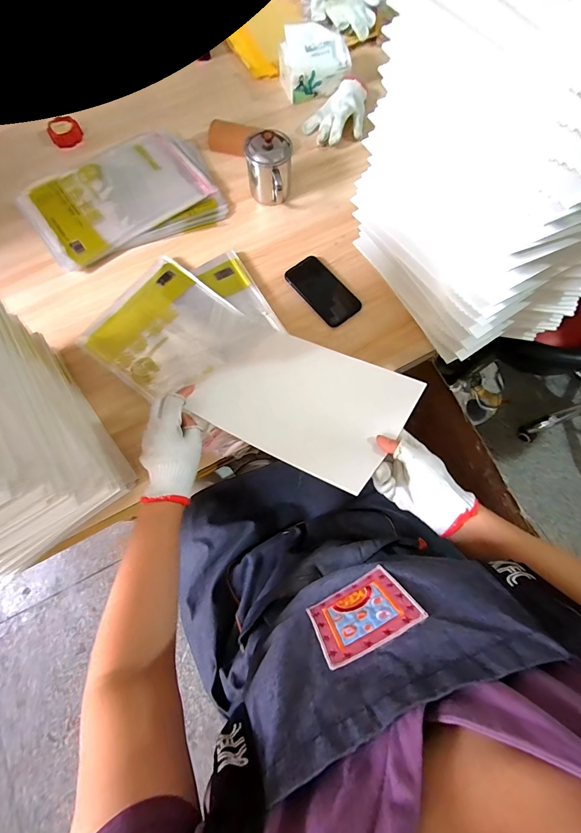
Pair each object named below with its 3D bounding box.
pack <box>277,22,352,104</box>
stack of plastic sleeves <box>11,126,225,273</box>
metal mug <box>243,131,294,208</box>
[{"bbox_3d":[0.052,-0.779,0.762,0.142,0.096,0.084,-16,74,-4],"label":"pack"},{"bbox_3d":[-0.342,-0.451,0.695,0.359,0.024,0.264,-24,75,-7],"label":"stack of plastic sleeves"},{"bbox_3d":[-0.039,-0.471,0.661,0.086,0.099,0.102,-6,73,-1],"label":"metal mug"}]

